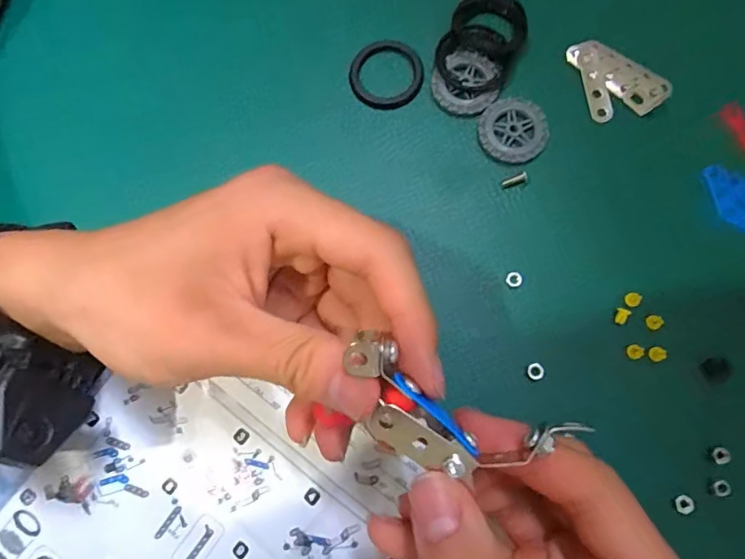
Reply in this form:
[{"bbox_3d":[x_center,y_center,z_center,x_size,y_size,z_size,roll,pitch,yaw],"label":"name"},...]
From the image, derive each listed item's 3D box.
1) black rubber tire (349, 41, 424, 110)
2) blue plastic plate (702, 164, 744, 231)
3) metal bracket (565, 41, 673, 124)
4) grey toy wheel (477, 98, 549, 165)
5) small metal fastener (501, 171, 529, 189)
[{"bbox_3d":[0.007,-0.105,0.263,0.037,0.006,0.037,0,77,1],"label":"black rubber tire"},{"bbox_3d":[0.177,-0.036,0.242,0.045,0.004,0.024,26,79,7],"label":"blue plastic plate"},{"bbox_3d":[0.124,-0.103,0.257,0.040,0.004,0.045,-20,78,-3],"label":"metal bracket"},{"bbox_3d":[0.069,-0.073,0.253,0.033,0.004,0.032,0,77,1],"label":"grey toy wheel"},{"bbox_3d":[0.069,-0.048,0.247,0.013,0.004,0.005,-16,77,-2],"label":"small metal fastener"}]

